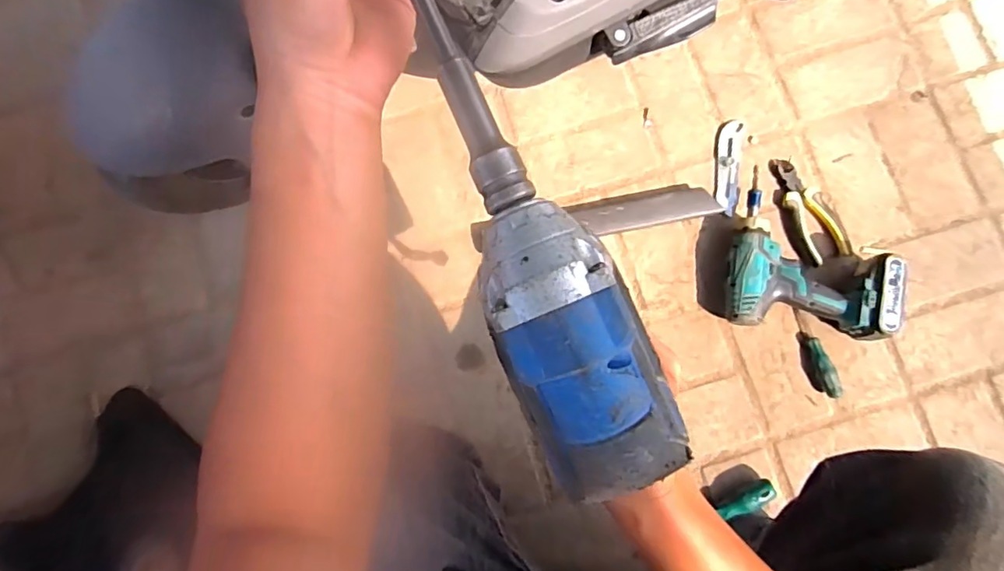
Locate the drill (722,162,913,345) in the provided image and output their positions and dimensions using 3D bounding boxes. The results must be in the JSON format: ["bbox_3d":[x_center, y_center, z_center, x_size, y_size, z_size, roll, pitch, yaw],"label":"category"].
[{"bbox_3d":[0.411,-0.040,0.725,0.197,0.076,0.206,11,82,4],"label":"drill"}]

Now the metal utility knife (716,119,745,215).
[{"bbox_3d":[0.329,-0.174,0.796,0.032,0.015,0.143,11,82,4],"label":"metal utility knife"}]

